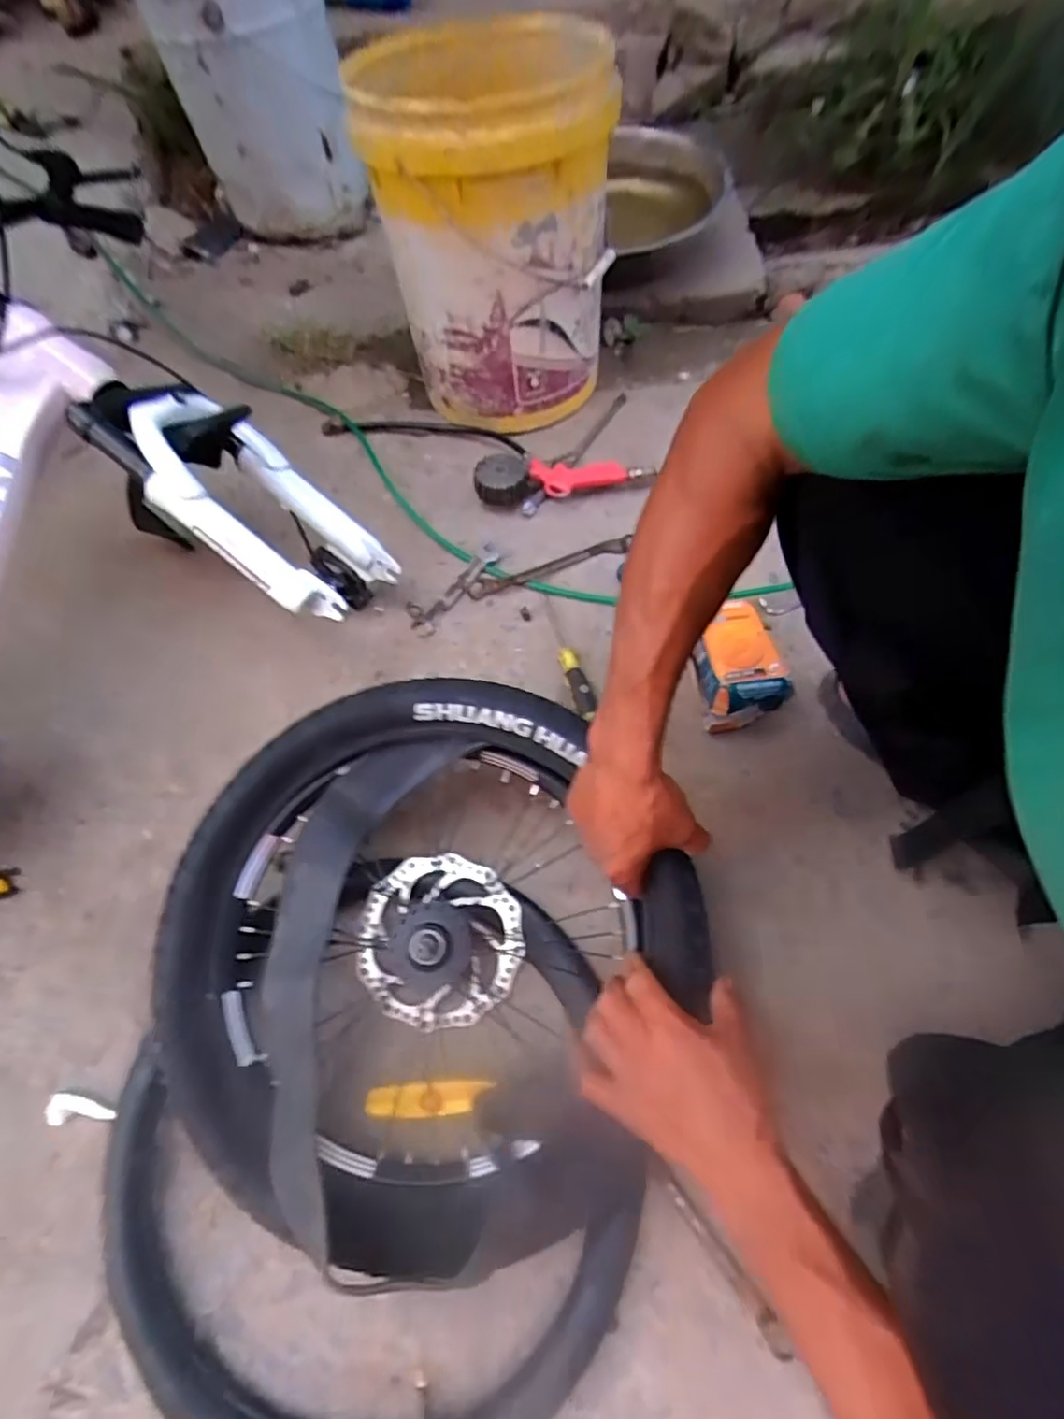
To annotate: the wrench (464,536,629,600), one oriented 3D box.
[{"bbox_3d":[0.024,-0.184,0.807,0.220,0.015,0.024,-19,62,-7],"label":"wrench"}]

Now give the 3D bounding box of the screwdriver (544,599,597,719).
[{"bbox_3d":[0.042,-0.066,0.740,0.024,0.025,0.182,-13,62,-4],"label":"screwdriver"}]

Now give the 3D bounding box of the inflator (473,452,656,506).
[{"bbox_3d":[0.046,-0.318,0.864,0.247,0.044,0.068,-5,62,0],"label":"inflator"}]

